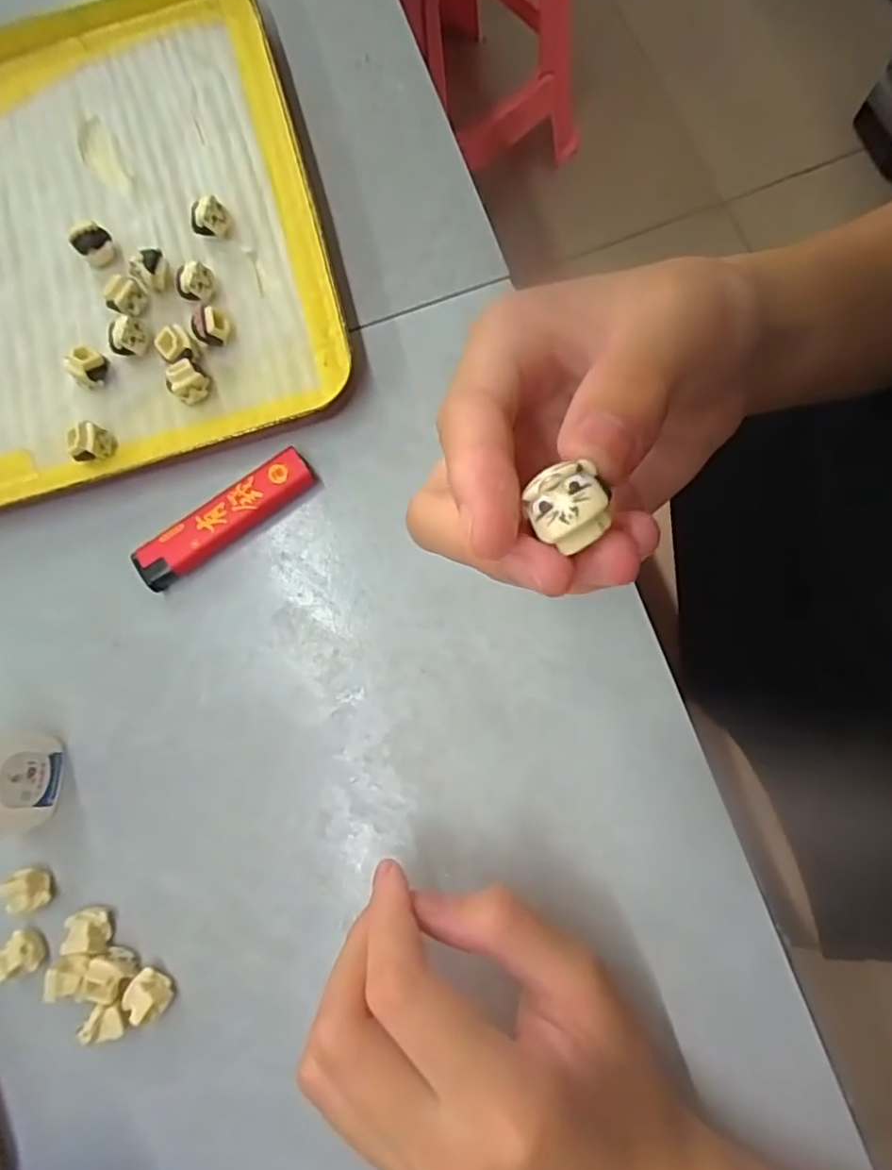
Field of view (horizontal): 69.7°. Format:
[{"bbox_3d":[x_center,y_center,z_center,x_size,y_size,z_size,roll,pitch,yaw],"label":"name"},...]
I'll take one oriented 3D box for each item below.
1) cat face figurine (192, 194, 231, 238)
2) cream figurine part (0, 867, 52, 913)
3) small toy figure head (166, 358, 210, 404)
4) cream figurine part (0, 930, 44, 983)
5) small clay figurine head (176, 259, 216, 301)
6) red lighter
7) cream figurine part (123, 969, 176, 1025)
[{"bbox_3d":[-0.105,-0.163,0.283,0.016,0.014,0.013,-26,79,-4],"label":"cat face figurine"},{"bbox_3d":[-0.154,0.112,0.236,0.011,0.013,0.015,-27,79,-4],"label":"cream figurine part"},{"bbox_3d":[-0.109,-0.086,0.272,0.016,0.012,0.015,0,78,1],"label":"small toy figure head"},{"bbox_3d":[-0.155,0.133,0.230,0.014,0.012,0.014,0,78,1],"label":"cream figurine part"},{"bbox_3d":[-0.109,-0.131,0.279,0.016,0.014,0.012,-31,79,-5],"label":"small clay figurine head"},{"bbox_3d":[-0.090,-0.027,0.262,0.078,0.012,0.018,-34,80,-6],"label":"red lighter"},{"bbox_3d":[-0.106,0.145,0.226,0.015,0.013,0.014,0,78,1],"label":"cream figurine part"}]

